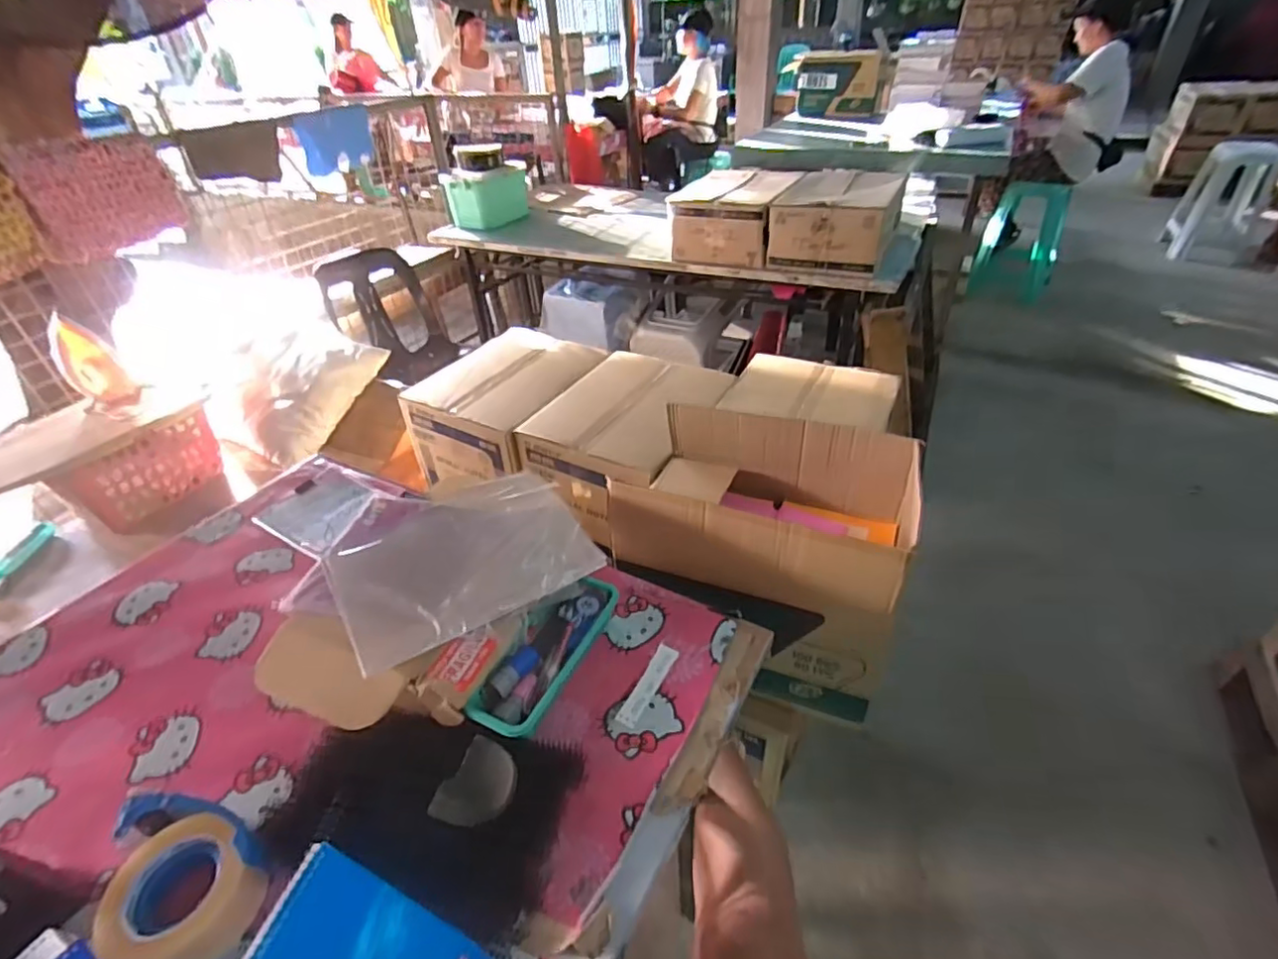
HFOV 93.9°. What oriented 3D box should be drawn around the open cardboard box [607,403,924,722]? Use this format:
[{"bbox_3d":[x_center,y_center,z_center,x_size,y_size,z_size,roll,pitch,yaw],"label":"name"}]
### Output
[{"bbox_3d":[0.209,0.117,1.025,0.421,0.358,0.296,11,40,18],"label":"open cardboard box"}]

